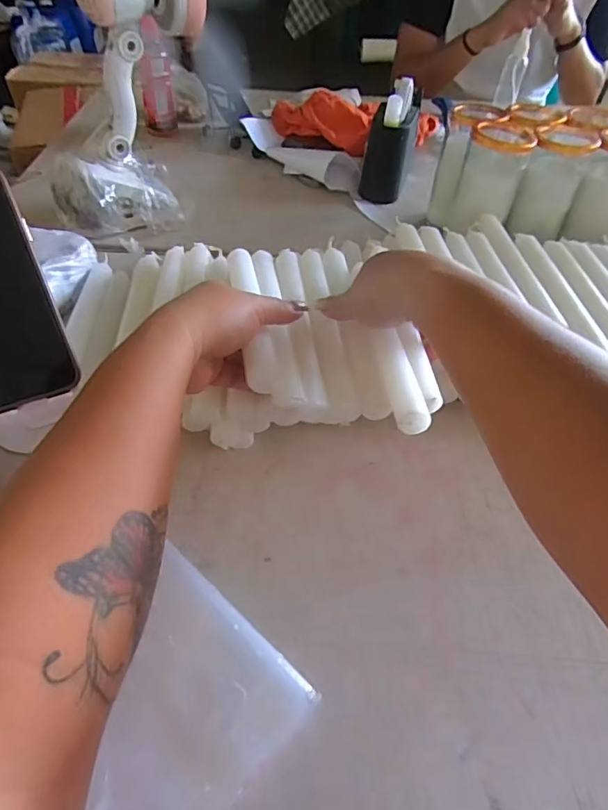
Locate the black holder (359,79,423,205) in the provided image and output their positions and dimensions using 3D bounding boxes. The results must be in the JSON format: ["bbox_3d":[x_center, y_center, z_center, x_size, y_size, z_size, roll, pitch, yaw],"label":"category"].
[{"bbox_3d":[0.126,-0.362,0.707,0.066,0.102,0.108,13,51,7],"label":"black holder"}]

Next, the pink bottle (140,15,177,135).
[{"bbox_3d":[-0.231,-0.510,0.781,0.052,0.141,0.050,-10,52,-12],"label":"pink bottle"}]

